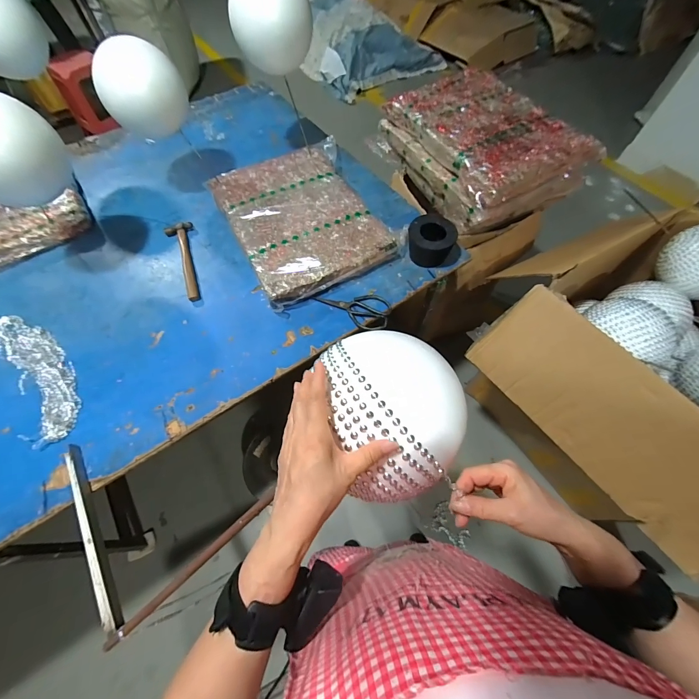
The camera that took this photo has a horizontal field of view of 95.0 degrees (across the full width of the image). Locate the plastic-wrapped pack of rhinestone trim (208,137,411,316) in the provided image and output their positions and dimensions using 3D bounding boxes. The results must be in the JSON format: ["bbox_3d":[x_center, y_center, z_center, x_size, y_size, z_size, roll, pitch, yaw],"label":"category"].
[{"bbox_3d":[-0.123,-0.376,0.894,0.397,0.061,0.527,-26,62,-13],"label":"plastic-wrapped pack of rhinestone trim"}]

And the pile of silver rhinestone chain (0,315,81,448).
[{"bbox_3d":[-0.684,0.040,0.704,0.104,0.018,0.386,-40,66,-19],"label":"pile of silver rhinestone chain"}]

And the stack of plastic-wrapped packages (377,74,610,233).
[{"bbox_3d":[0.394,-0.611,0.977,0.388,0.167,0.521,-23,64,-10],"label":"stack of plastic-wrapped packages"}]

